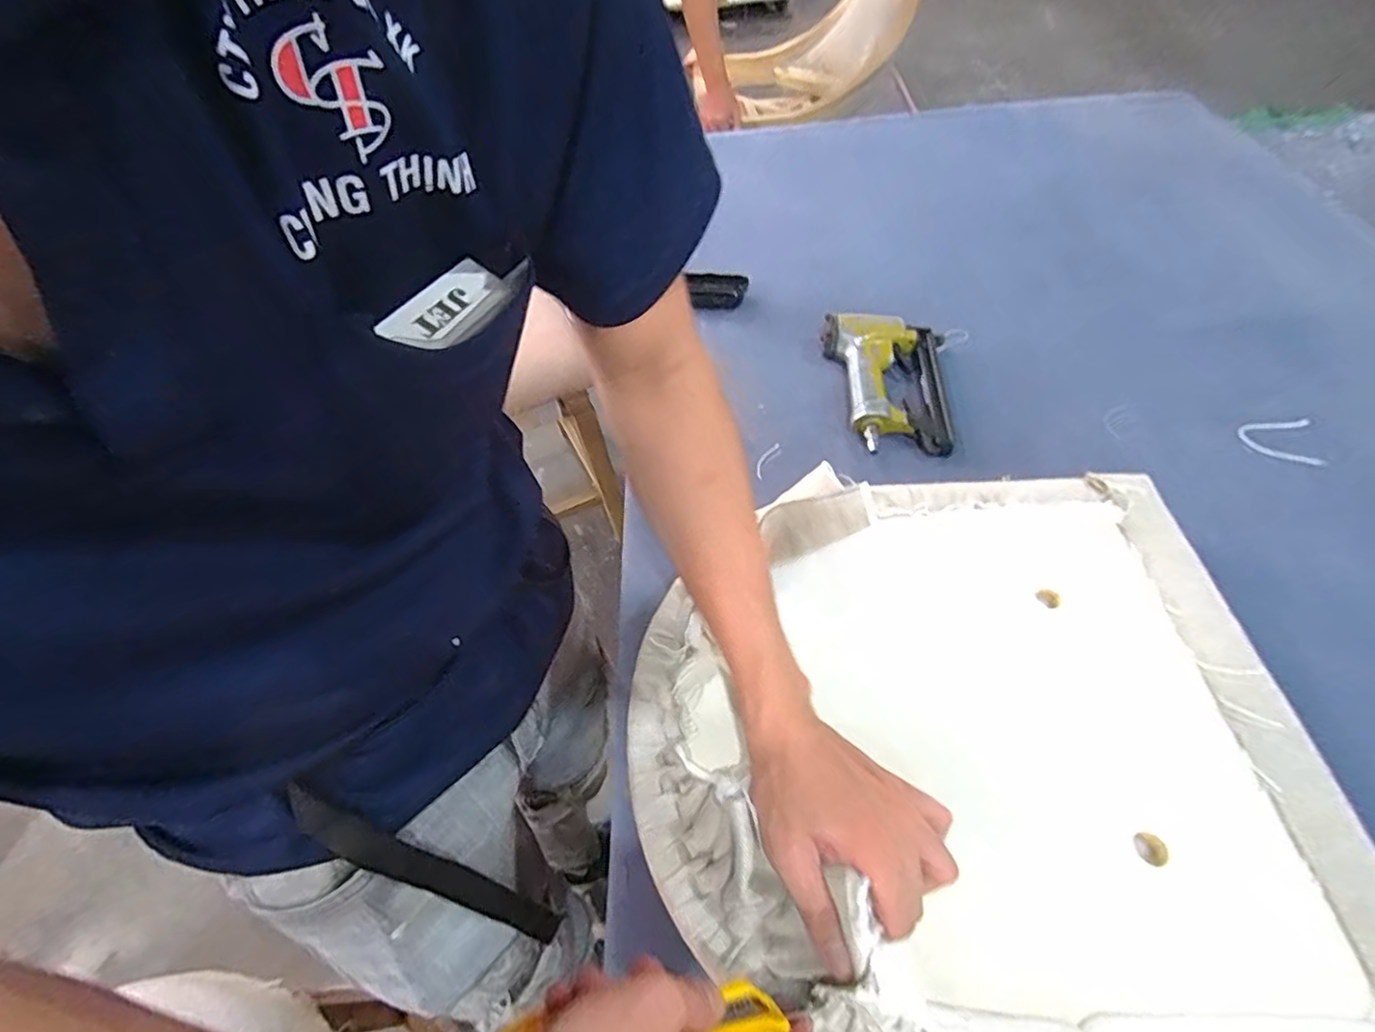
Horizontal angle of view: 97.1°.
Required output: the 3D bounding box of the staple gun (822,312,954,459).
[{"bbox_3d":[0.236,-0.149,0.671,0.133,0.038,0.201,-7,53,0],"label":"staple gun"}]

